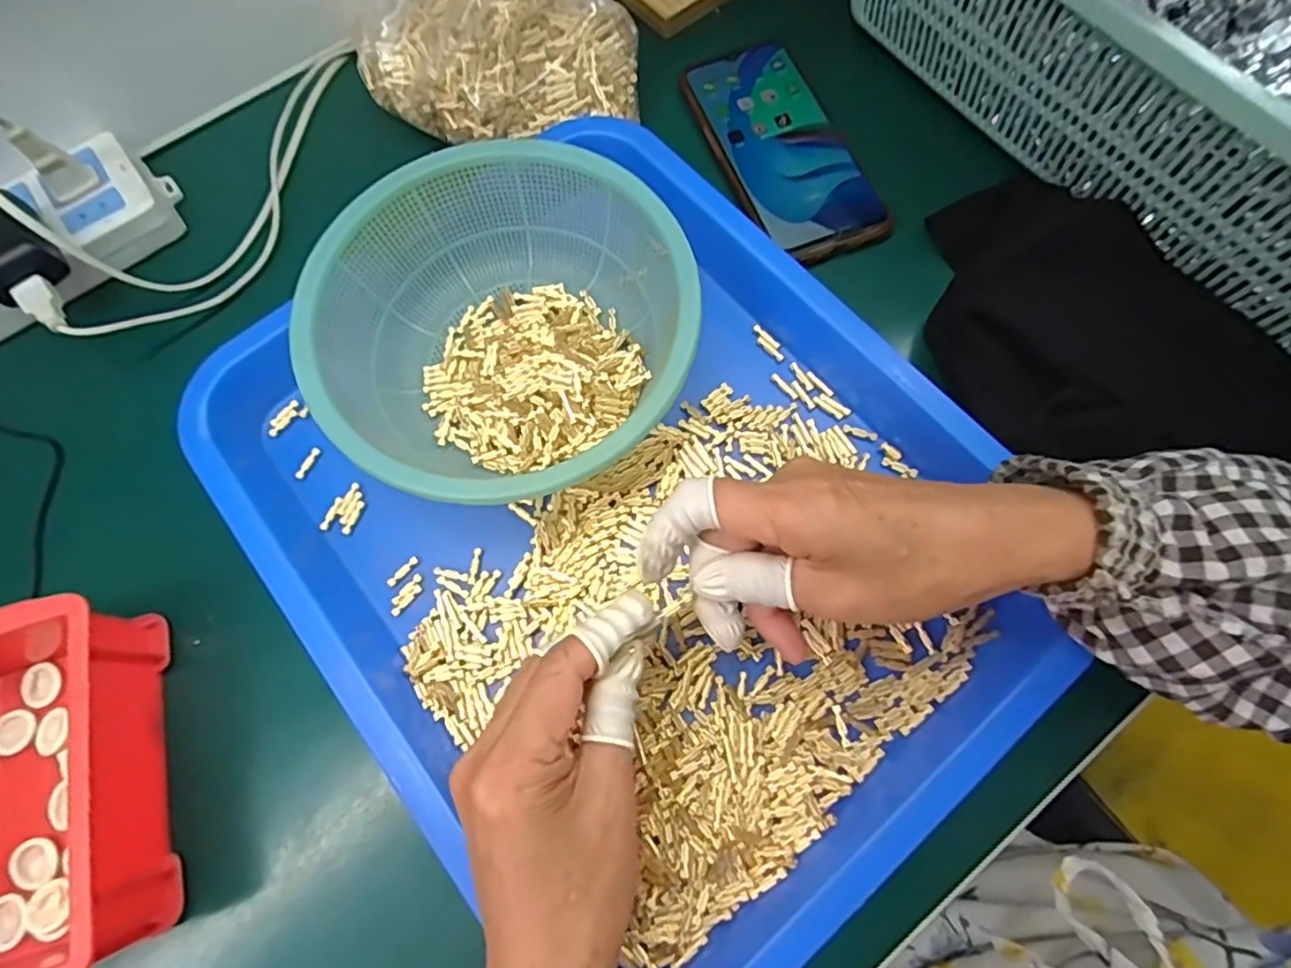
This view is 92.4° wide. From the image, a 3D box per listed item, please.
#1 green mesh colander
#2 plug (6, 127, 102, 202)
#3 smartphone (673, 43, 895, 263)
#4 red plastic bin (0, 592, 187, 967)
[{"bbox_3d":[-0.071,-0.078,0.319,0.178,0.059,0.180,-1,71,2],"label":"green mesh colander"},{"bbox_3d":[-0.335,-0.181,0.348,0.013,0.038,0.025,39,77,14],"label":"plug"},{"bbox_3d":[0.083,-0.207,0.379,0.075,0.006,0.162,-19,72,-4],"label":"smartphone"},{"bbox_3d":[-0.266,0.133,0.265,0.094,0.058,0.144,-17,72,-3],"label":"red plastic bin"}]

